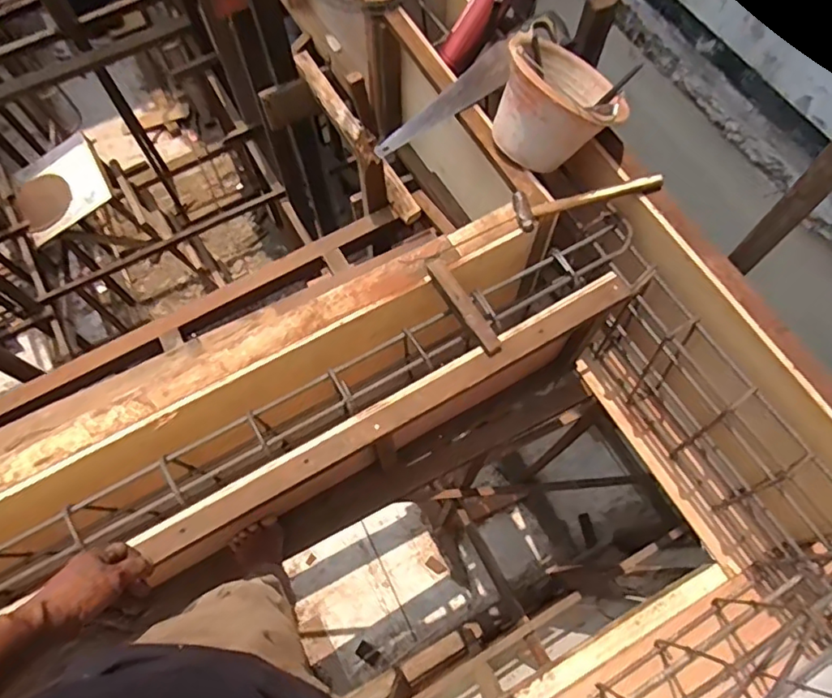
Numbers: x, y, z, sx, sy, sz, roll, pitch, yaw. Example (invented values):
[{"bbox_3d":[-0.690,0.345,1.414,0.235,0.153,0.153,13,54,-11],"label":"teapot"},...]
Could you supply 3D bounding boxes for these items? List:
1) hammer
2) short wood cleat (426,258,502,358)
[{"bbox_3d":[0.328,-0.300,1.107,0.292,0.031,0.077,-19,70,-7],"label":"hammer"},{"bbox_3d":[0.082,-0.078,1.019,0.039,0.022,0.207,-30,71,-11],"label":"short wood cleat"}]

